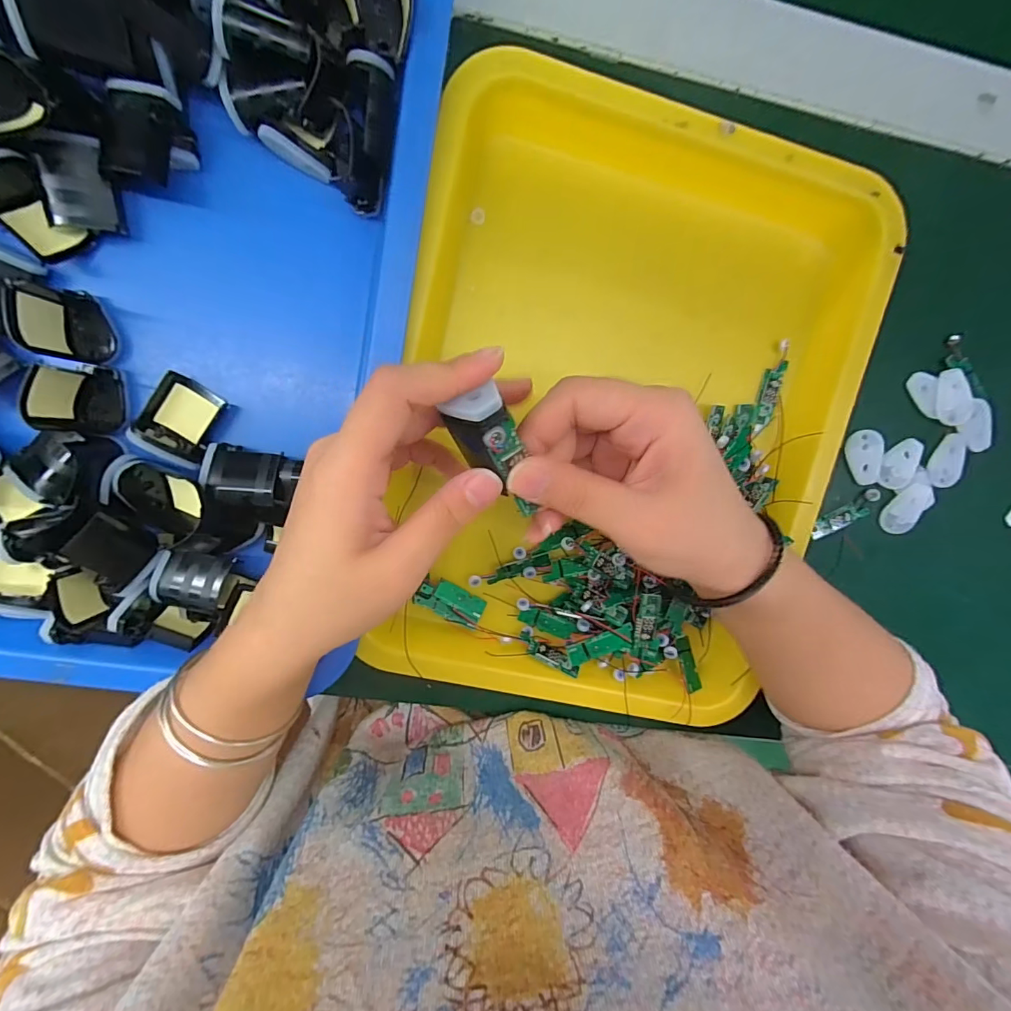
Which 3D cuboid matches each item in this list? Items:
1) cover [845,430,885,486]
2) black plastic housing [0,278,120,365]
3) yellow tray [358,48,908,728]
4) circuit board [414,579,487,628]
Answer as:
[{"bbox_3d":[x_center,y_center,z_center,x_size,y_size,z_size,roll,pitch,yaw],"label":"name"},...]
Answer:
[{"bbox_3d":[0.239,-0.031,0.302,0.020,0.007,0.036,-18,99,-3],"label":"cover"},{"bbox_3d":[-0.222,-0.093,0.230,0.022,0.039,0.036,-2,98,-6],"label":"black plastic housing"},{"bbox_3d":[0.067,-0.043,0.259,0.250,0.048,0.326,11,97,-7],"label":"yellow tray"},{"bbox_3d":[-0.033,0.061,0.287,0.041,0.006,0.020,28,94,-9],"label":"circuit board"}]

